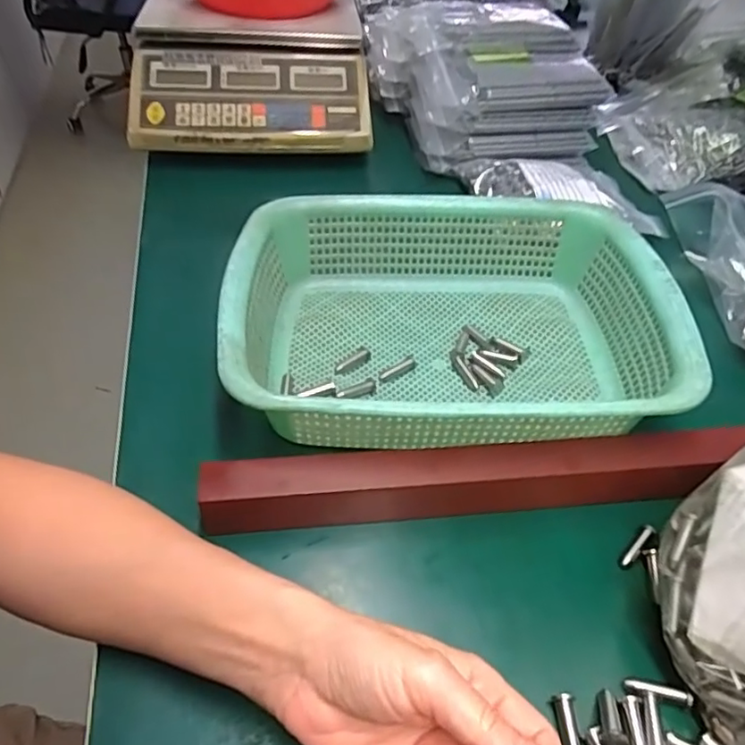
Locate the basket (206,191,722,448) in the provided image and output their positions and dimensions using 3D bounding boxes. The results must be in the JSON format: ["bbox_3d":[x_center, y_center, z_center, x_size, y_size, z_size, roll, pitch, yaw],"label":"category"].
[{"bbox_3d":[0.052,-0.035,0.422,0.290,0.079,0.216,-1,47,-2],"label":"basket"}]

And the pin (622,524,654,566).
[{"bbox_3d":[0.158,0.103,0.347,0.005,0.006,0.031,36,55,28],"label":"pin"}]

